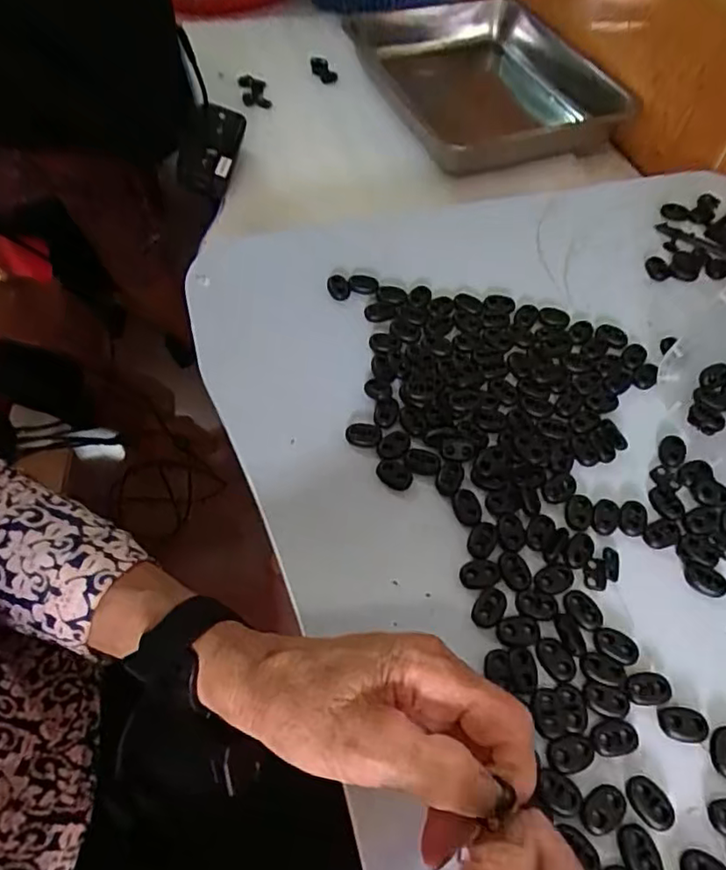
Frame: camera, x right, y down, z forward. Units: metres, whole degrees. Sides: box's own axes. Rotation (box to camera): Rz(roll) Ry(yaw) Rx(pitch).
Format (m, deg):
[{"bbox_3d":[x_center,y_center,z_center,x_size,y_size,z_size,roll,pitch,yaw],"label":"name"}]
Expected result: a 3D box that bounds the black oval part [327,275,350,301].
[{"bbox_3d":[-0.017,-0.103,0.415,0.015,0.007,0.020,-3,56,-3],"label":"black oval part"}]

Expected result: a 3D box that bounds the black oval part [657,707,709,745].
[{"bbox_3d":[0.152,0.137,0.282,0.022,0.004,0.015,4,56,2],"label":"black oval part"}]

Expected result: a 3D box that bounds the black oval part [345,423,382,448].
[{"bbox_3d":[0.001,0.000,0.363,0.021,0.005,0.016,7,57,4],"label":"black oval part"}]

